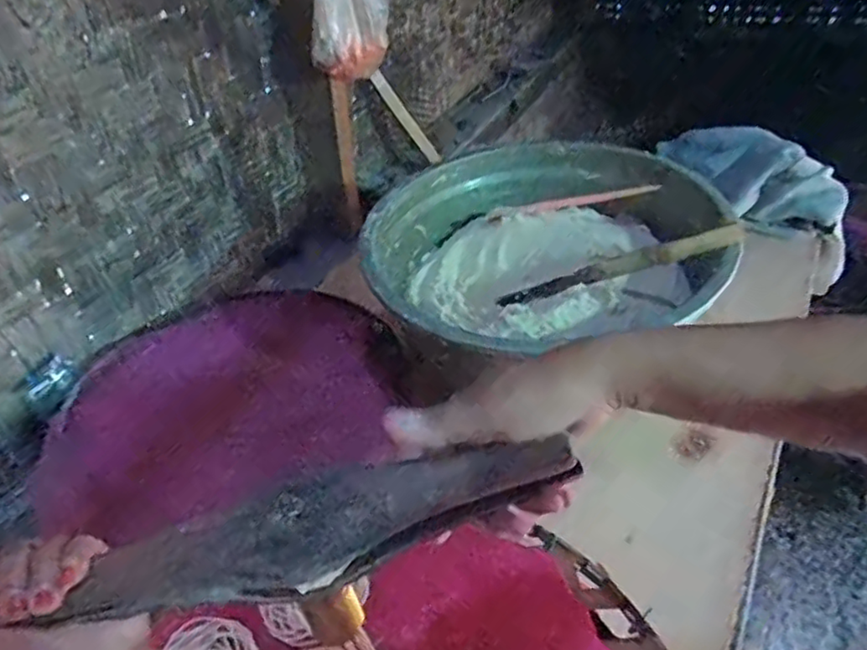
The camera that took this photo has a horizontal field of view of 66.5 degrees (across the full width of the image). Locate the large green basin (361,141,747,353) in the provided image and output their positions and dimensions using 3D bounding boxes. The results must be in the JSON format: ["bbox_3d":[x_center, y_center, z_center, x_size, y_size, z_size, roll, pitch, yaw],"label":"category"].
[{"bbox_3d":[0.110,-0.108,0.807,0.398,0.110,0.370,-4,38,3],"label":"large green basin"}]

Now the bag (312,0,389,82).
[{"bbox_3d":[-0.133,-0.518,0.997,0.088,0.277,0.133,4,39,12],"label":"bag"}]

